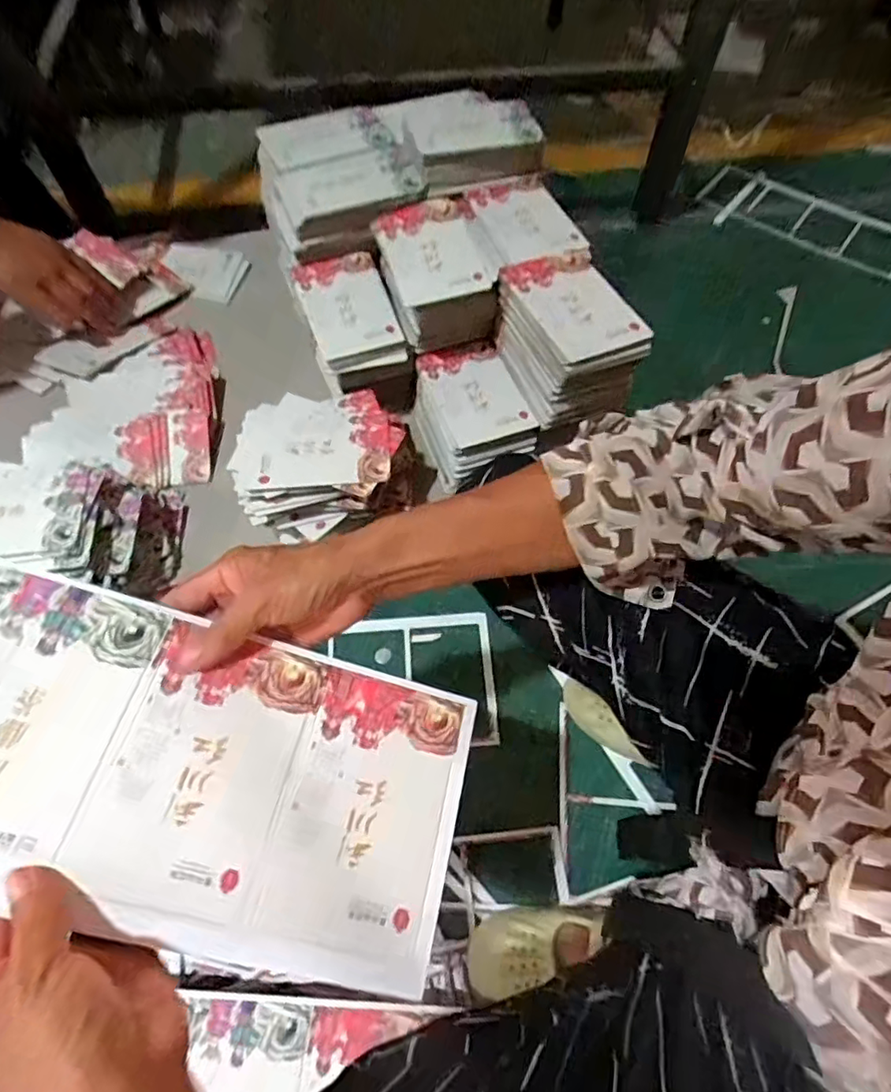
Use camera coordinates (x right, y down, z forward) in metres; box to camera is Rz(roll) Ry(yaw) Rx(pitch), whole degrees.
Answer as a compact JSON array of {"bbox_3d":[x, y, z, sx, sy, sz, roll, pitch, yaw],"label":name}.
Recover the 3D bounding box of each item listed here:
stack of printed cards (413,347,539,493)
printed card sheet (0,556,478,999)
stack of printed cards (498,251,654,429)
[{"bbox_3d":[0.028,-0.141,0.624,0.100,0.075,0.143,-18,63,-10],"label":"stack of printed cards"},{"bbox_3d":[-0.176,0.107,0.303,0.382,0.005,0.157,19,61,-10],"label":"printed card sheet"},{"bbox_3d":[0.119,-0.203,0.567,0.093,0.099,0.143,-18,63,-10],"label":"stack of printed cards"}]

